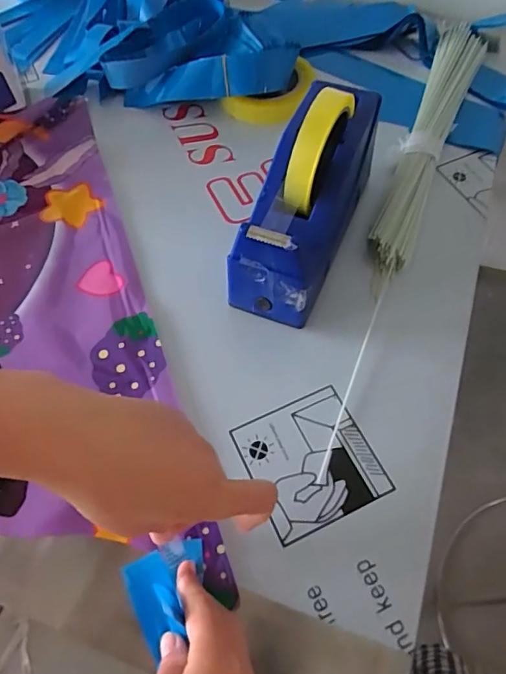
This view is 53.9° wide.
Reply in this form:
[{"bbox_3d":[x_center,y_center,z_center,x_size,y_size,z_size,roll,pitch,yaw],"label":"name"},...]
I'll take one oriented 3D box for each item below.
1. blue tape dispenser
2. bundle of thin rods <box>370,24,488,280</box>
[{"bbox_3d":[0.049,-0.120,0.422,0.072,0.140,0.200,22,64,13],"label":"blue tape dispenser"},{"bbox_3d":[0.189,-0.222,0.533,0.049,0.021,0.384,21,63,12],"label":"bundle of thin rods"}]

